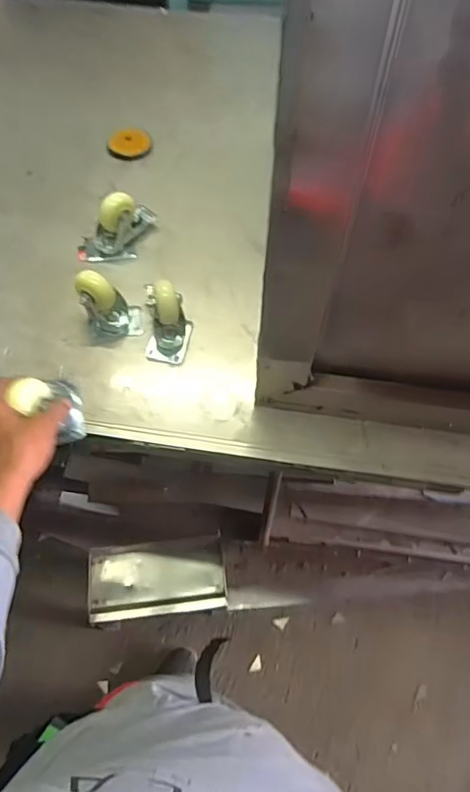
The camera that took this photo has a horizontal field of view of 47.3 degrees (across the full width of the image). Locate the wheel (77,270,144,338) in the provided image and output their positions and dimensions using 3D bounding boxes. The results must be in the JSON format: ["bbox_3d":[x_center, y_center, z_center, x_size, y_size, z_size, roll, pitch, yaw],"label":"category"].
[{"bbox_3d":[-0.207,-0.153,0.900,0.094,0.090,0.084,-19,65,-13],"label":"wheel"}]

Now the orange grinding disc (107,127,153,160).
[{"bbox_3d":[-0.223,-0.539,1.141,0.093,0.010,0.085,1,61,-1],"label":"orange grinding disc"}]

